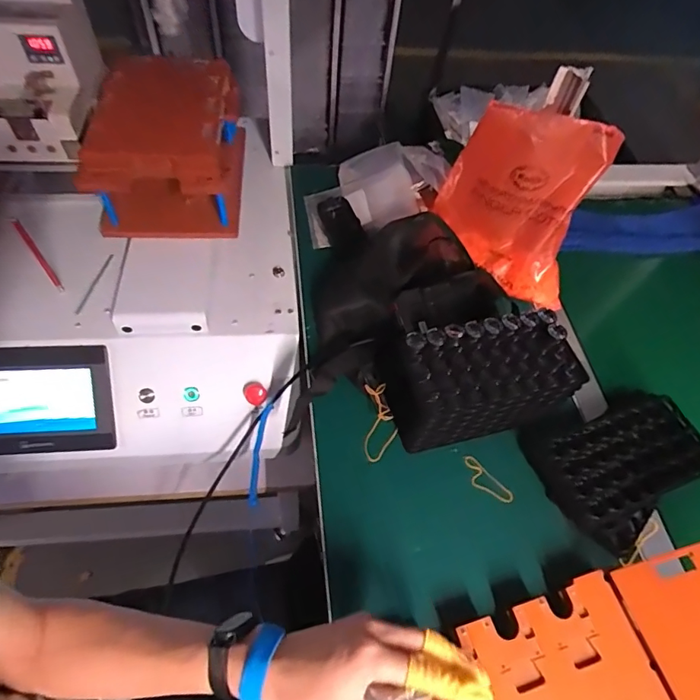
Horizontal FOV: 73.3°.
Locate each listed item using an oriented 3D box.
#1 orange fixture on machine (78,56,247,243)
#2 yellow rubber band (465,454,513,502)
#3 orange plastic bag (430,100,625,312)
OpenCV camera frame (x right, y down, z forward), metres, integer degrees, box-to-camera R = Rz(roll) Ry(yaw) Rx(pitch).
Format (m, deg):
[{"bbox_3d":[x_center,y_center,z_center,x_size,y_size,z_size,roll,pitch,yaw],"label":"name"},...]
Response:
[{"bbox_3d":[-0.280,-0.319,0.719,0.230,0.140,0.279,1,57,-5],"label":"orange fixture on machine"},{"bbox_3d":[0.161,0.158,0.562,0.025,0.004,0.070,-44,70,-9],"label":"yellow rubber band"},{"bbox_3d":[0.227,-0.198,0.646,0.223,0.207,0.111,25,60,11],"label":"orange plastic bag"}]

